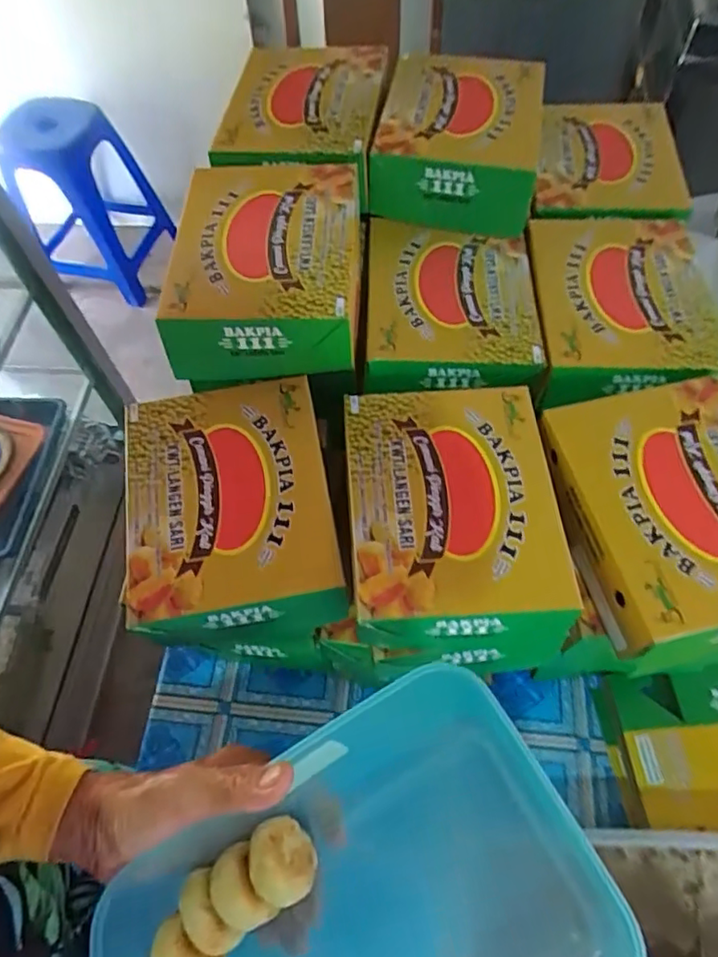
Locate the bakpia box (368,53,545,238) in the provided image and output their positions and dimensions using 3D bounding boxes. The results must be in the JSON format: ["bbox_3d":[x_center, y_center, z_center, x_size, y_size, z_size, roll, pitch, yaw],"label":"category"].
[{"bbox_3d":[0.081,-0.282,0.479,0.127,0.062,0.162,7,62,6],"label":"bakpia box"}]

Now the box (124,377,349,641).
[{"bbox_3d":[-0.085,0.021,0.377,0.131,0.049,0.160,-10,61,-3],"label":"box"}]

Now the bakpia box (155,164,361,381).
[{"bbox_3d":[-0.066,-0.156,0.420,0.130,0.055,0.164,0,61,3],"label":"bakpia box"}]

